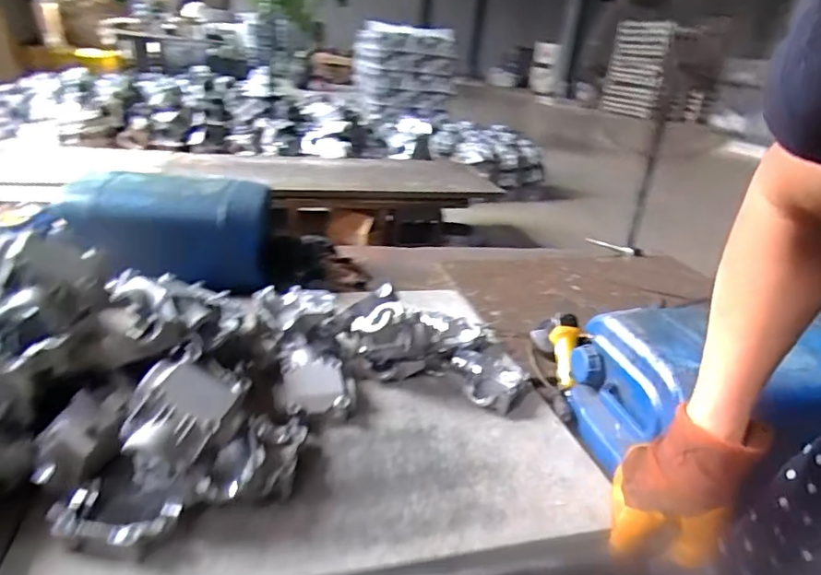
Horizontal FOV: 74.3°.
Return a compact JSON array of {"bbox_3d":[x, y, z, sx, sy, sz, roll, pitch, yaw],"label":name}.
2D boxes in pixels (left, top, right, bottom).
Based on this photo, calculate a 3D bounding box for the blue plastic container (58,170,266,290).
[{"bbox_3d":[-0.558,-0.132,1.270,0.431,0.228,0.241,-2,23,-17],"label":"blue plastic container"}]

